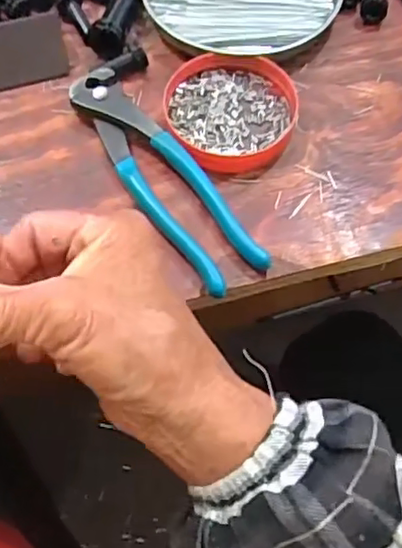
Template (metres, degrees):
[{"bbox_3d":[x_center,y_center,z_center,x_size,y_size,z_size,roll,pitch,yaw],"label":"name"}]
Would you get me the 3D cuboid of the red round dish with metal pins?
[{"bbox_3d":[0.018,-0.098,0.385,0.077,0.015,0.075,0,69,-1],"label":"red round dish with metal pins"}]

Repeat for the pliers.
[{"bbox_3d":[-0.025,-0.058,0.366,0.041,0.016,0.163,-35,69,-16],"label":"pliers"}]

